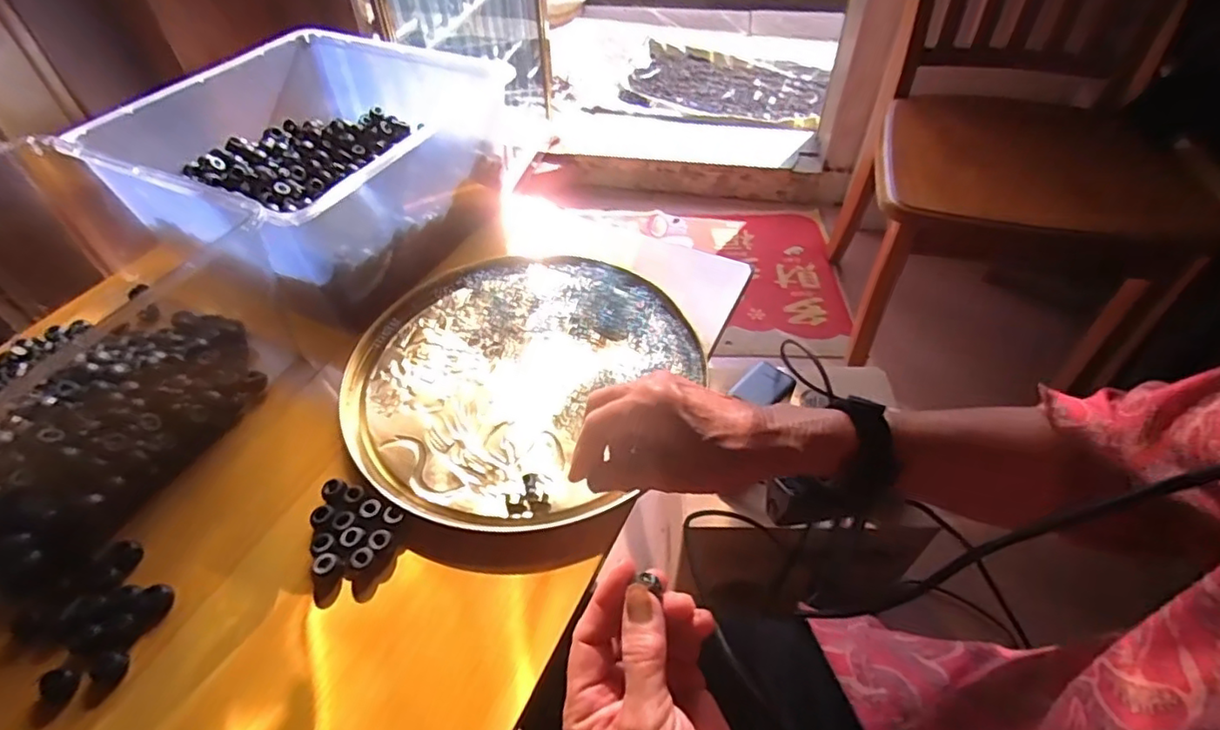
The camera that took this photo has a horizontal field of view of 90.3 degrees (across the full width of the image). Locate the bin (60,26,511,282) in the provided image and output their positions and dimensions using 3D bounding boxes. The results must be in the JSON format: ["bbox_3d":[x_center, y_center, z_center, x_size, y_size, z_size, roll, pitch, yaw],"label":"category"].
[{"bbox_3d":[-0.291,-0.221,0.613,0.300,0.104,0.327,20,51,17],"label":"bin"}]

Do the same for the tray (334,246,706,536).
[{"bbox_3d":[-0.081,0.002,0.517,0.269,0.018,0.287,0,48,0],"label":"tray"}]

